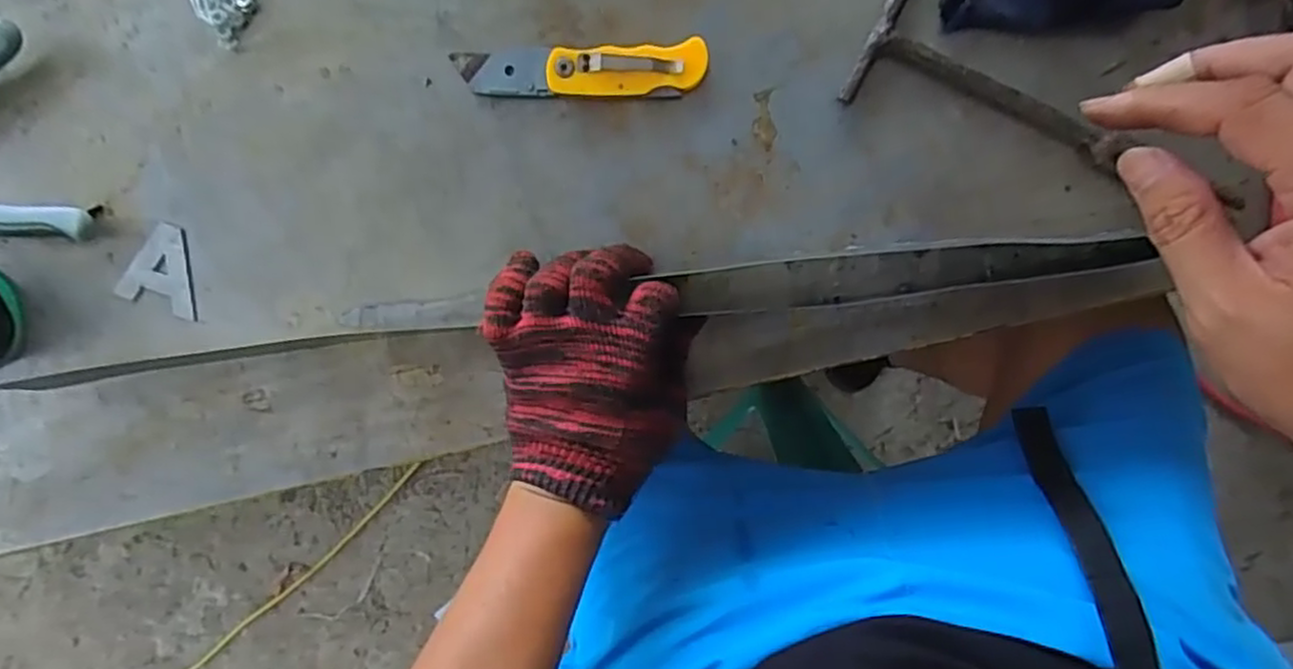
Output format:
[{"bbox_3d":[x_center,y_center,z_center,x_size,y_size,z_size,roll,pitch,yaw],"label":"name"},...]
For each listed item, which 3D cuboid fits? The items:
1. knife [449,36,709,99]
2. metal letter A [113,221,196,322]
[{"bbox_3d":[-0.037,-0.150,0.407,0.141,0.014,0.029,-1,96,4],"label":"knife"},{"bbox_3d":[-0.298,-0.041,0.441,0.050,0.004,0.052,18,97,2],"label":"metal letter A"}]

